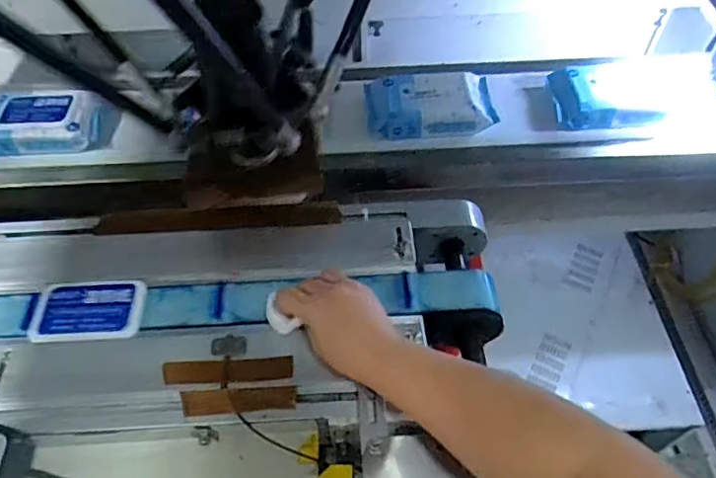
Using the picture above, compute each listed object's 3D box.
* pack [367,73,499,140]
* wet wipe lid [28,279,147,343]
[{"bbox_3d":[0.104,-0.203,0.822,0.191,0.036,0.116,-6,52,-3],"label":"pack"},{"bbox_3d":[-0.286,0.074,0.592,0.114,0.005,0.078,-4,52,-1],"label":"wet wipe lid"}]

